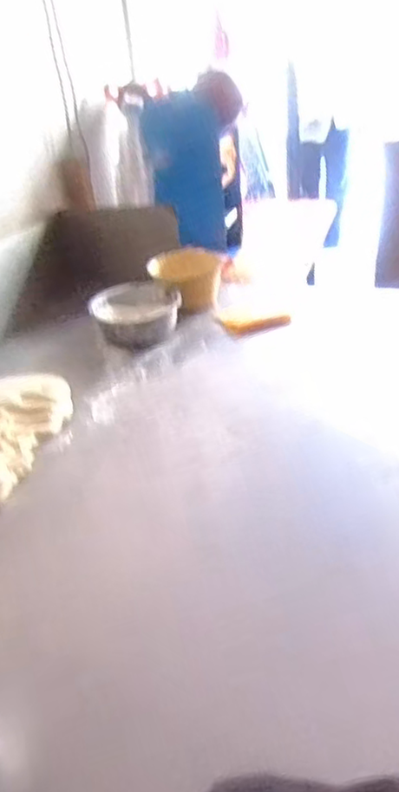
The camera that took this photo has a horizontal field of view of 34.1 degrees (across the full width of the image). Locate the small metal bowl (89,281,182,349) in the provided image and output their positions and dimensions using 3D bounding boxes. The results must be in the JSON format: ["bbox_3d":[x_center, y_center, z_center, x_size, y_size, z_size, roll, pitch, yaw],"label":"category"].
[{"bbox_3d":[-0.121,-0.158,1.314,0.177,0.077,0.183,-4,32,3],"label":"small metal bowl"}]

